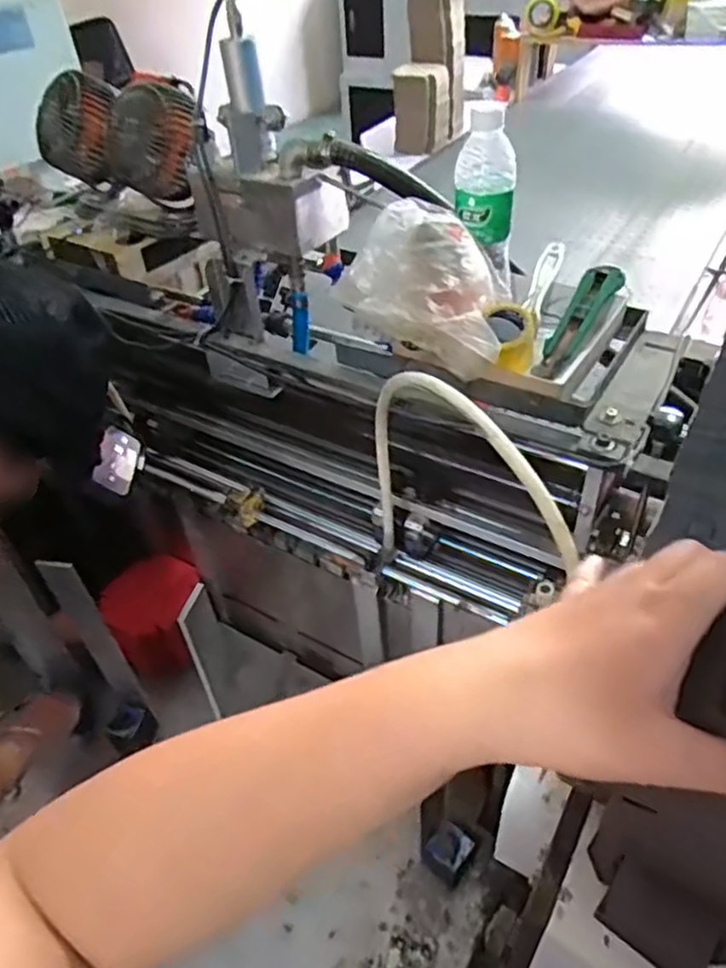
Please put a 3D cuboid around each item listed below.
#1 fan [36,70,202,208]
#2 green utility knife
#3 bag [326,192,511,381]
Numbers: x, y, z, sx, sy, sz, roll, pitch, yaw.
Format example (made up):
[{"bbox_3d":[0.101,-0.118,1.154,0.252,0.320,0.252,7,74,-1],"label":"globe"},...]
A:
[{"bbox_3d":[-0.308,-0.443,0.872,0.259,0.130,0.090,16,46,22],"label":"fan"},{"bbox_3d":[0.225,-0.171,0.711,0.039,0.012,0.151,26,74,30],"label":"green utility knife"},{"bbox_3d":[0.062,-0.191,0.649,0.155,0.111,0.127,10,44,17],"label":"bag"}]

